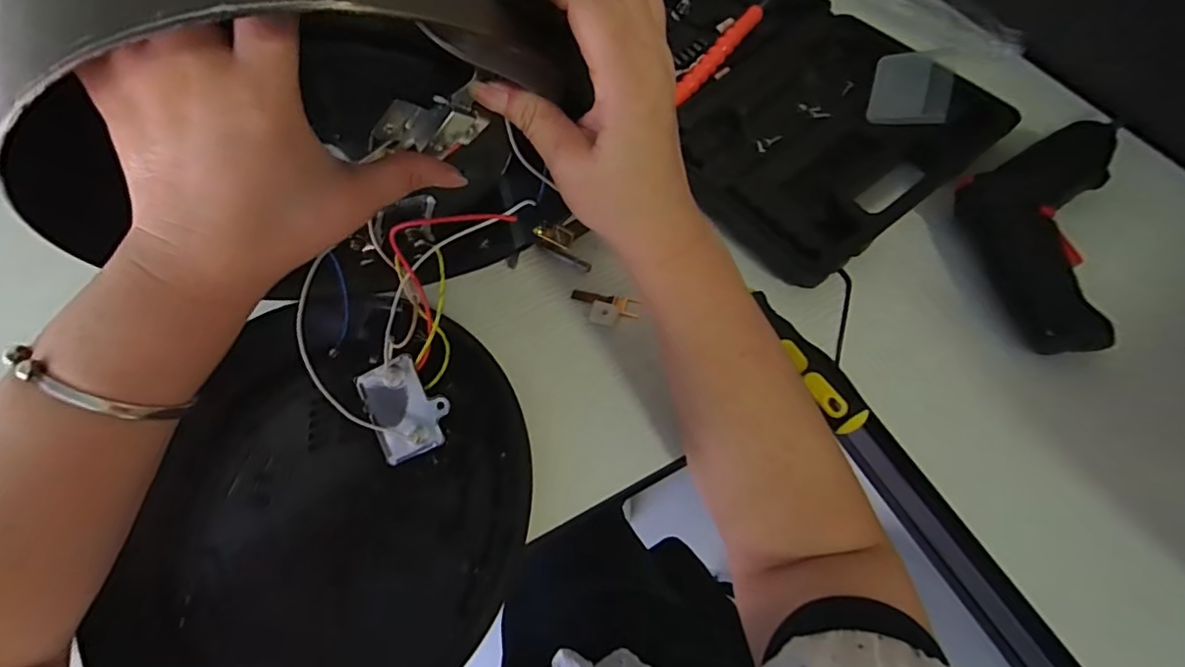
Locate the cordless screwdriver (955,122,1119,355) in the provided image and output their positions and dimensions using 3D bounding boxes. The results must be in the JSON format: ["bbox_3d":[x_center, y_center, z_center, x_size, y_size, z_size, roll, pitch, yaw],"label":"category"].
[{"bbox_3d":[0.289,-0.072,0.357,0.089,0.039,0.166,16,65,13],"label":"cordless screwdriver"}]

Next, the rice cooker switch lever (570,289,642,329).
[{"bbox_3d":[0.007,-0.018,0.388,0.049,0.005,0.025,12,67,12],"label":"rice cooker switch lever"}]

